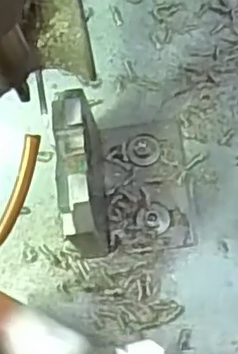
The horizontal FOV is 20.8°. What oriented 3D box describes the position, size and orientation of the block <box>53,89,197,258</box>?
[{"bbox_3d":[0.003,-0.001,0.224,0.042,0.045,0.056,-8,69,5],"label":"block"}]

